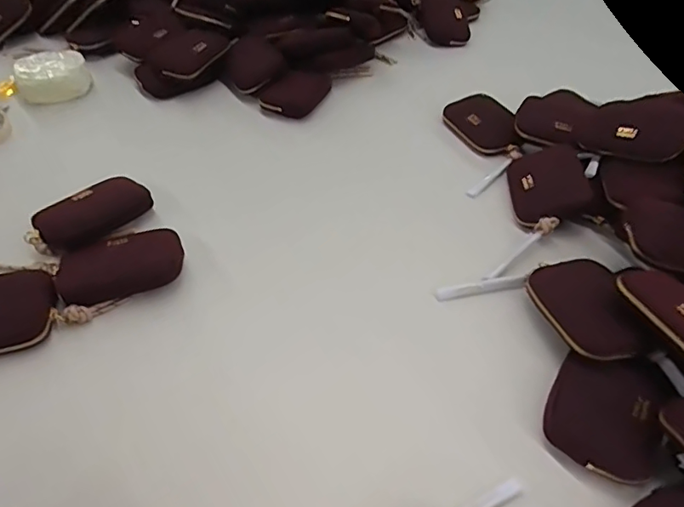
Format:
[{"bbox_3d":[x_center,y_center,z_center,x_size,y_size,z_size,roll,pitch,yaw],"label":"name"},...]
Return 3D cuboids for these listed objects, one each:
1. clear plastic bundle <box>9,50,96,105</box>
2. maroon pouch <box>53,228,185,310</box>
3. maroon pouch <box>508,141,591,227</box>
[{"bbox_3d":[-0.434,-0.268,0.742,0.099,0.035,0.096,-22,52,-21],"label":"clear plastic bundle"},{"bbox_3d":[-0.223,0.017,0.508,0.119,0.025,0.077,-18,51,-19],"label":"maroon pouch"},{"bbox_3d":[0.245,-0.081,0.596,0.084,0.033,0.115,-24,43,23],"label":"maroon pouch"}]

